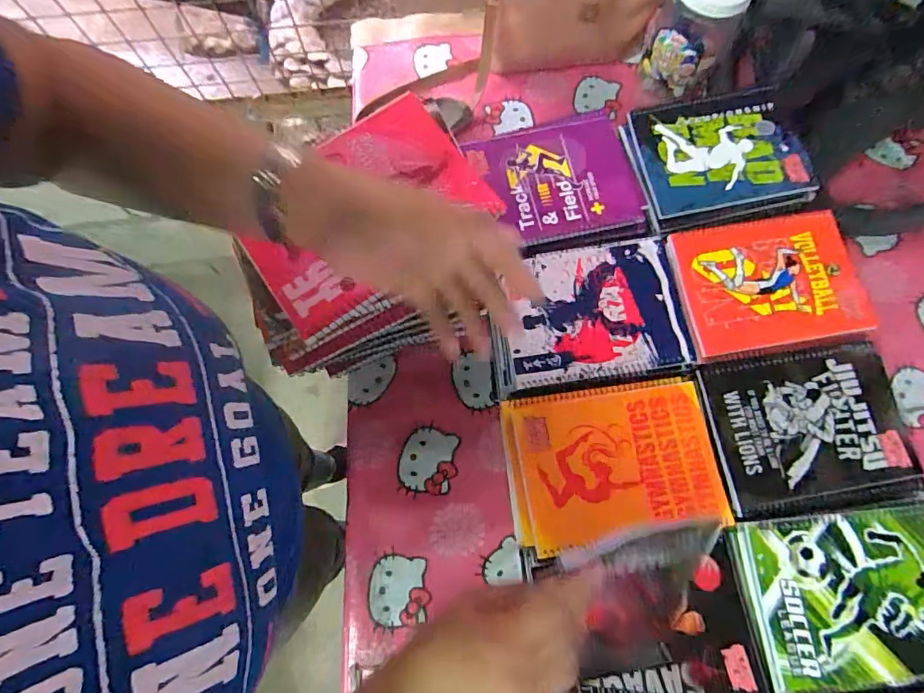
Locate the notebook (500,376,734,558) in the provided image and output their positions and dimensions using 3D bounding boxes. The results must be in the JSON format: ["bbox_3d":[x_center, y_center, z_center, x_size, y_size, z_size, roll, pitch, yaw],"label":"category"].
[{"bbox_3d":[0.155,0.119,0.500,0.207,0.008,0.150,-8,75,-1],"label":"notebook"}]

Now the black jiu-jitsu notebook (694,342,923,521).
[{"bbox_3d":[0.364,0.087,0.509,0.201,0.008,0.161,-8,75,-1],"label":"black jiu-jitsu notebook"}]

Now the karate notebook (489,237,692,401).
[{"bbox_3d":[0.136,-0.036,0.542,0.219,0.008,0.156,-9,75,-2],"label":"karate notebook"}]

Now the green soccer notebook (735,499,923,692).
[{"bbox_3d":[0.388,0.240,0.467,0.205,0.011,0.152,-6,75,-1],"label":"green soccer notebook"}]

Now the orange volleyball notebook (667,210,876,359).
[{"bbox_3d":[0.355,-0.075,0.552,0.206,0.007,0.151,-8,75,-1],"label":"orange volleyball notebook"}]

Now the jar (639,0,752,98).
[{"bbox_3d":[0.326,-0.447,0.675,0.107,0.150,0.103,0,75,1],"label":"jar"}]

